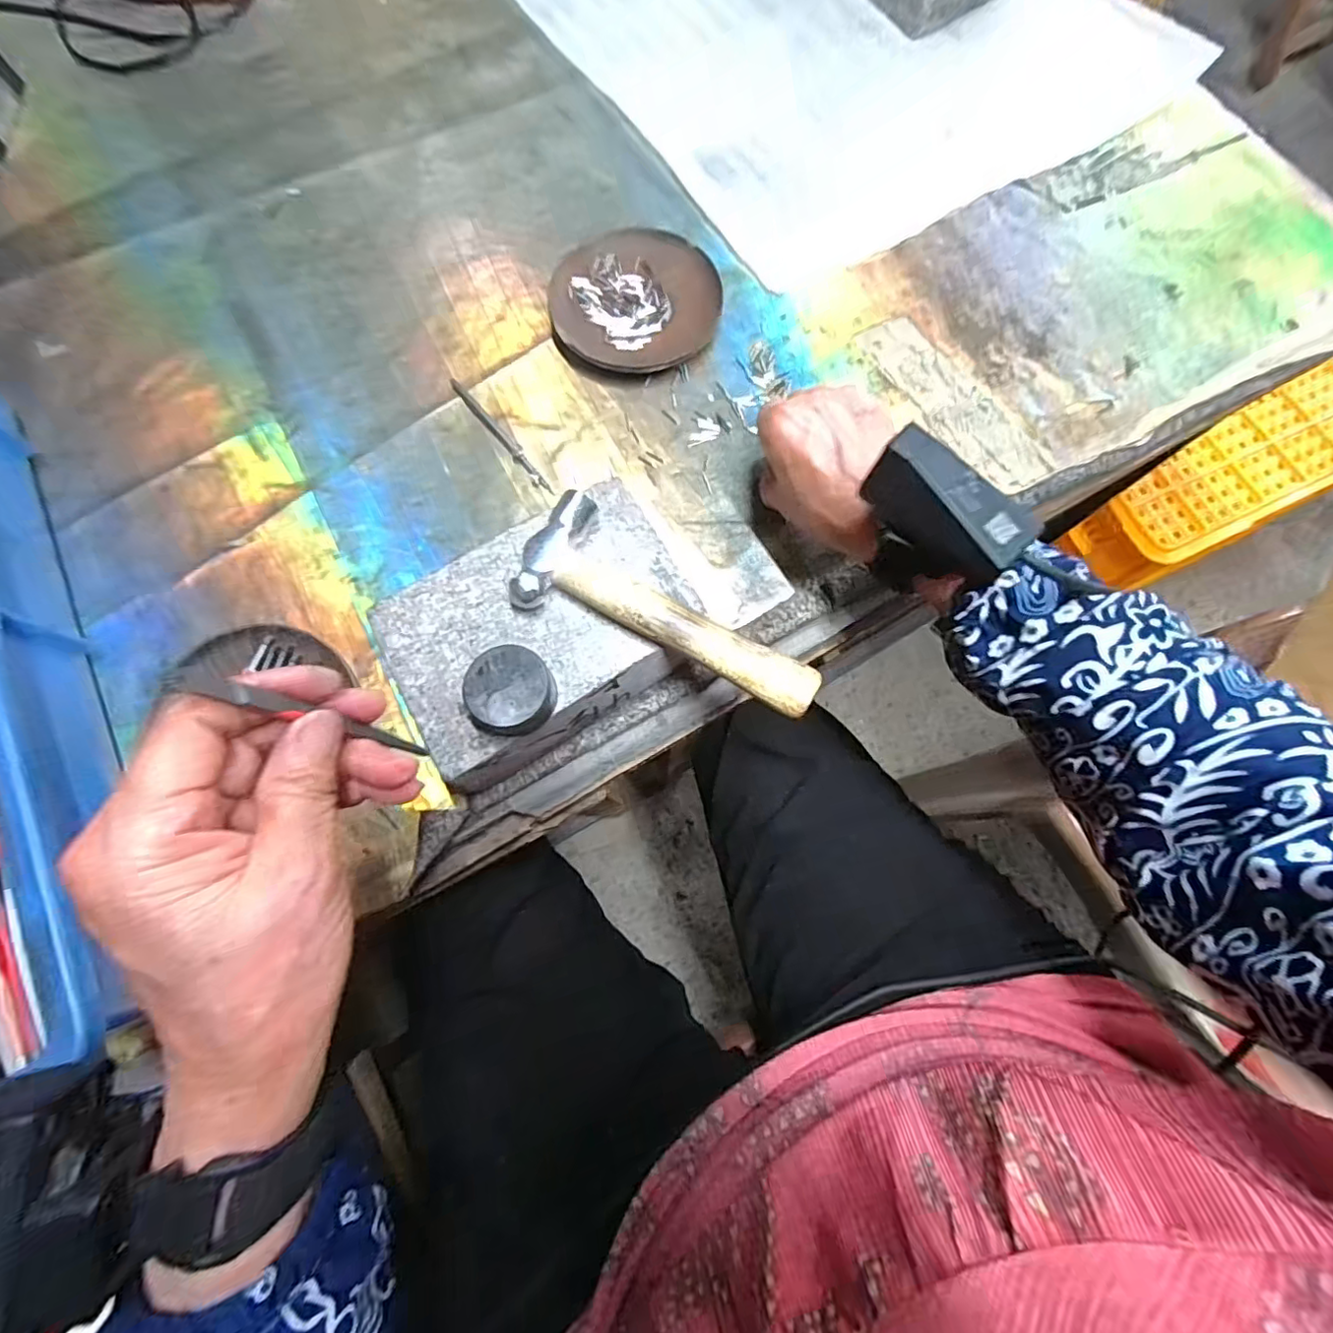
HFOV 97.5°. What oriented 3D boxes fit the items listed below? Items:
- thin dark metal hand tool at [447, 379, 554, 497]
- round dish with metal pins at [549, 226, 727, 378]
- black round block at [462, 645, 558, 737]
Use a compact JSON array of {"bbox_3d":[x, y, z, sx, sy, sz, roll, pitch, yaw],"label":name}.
[{"bbox_3d":[-0.106,-0.148,0.373,0.009,0.004,0.105,-37,79,-10],"label":"thin dark metal hand tool"},{"bbox_3d":[-0.021,-0.253,0.399,0.112,0.014,0.107,0,76,-1],"label":"round dish with metal pins"},{"bbox_3d":[-0.070,0.012,0.264,0.036,0.019,0.038,1,74,-4],"label":"black round block"}]

